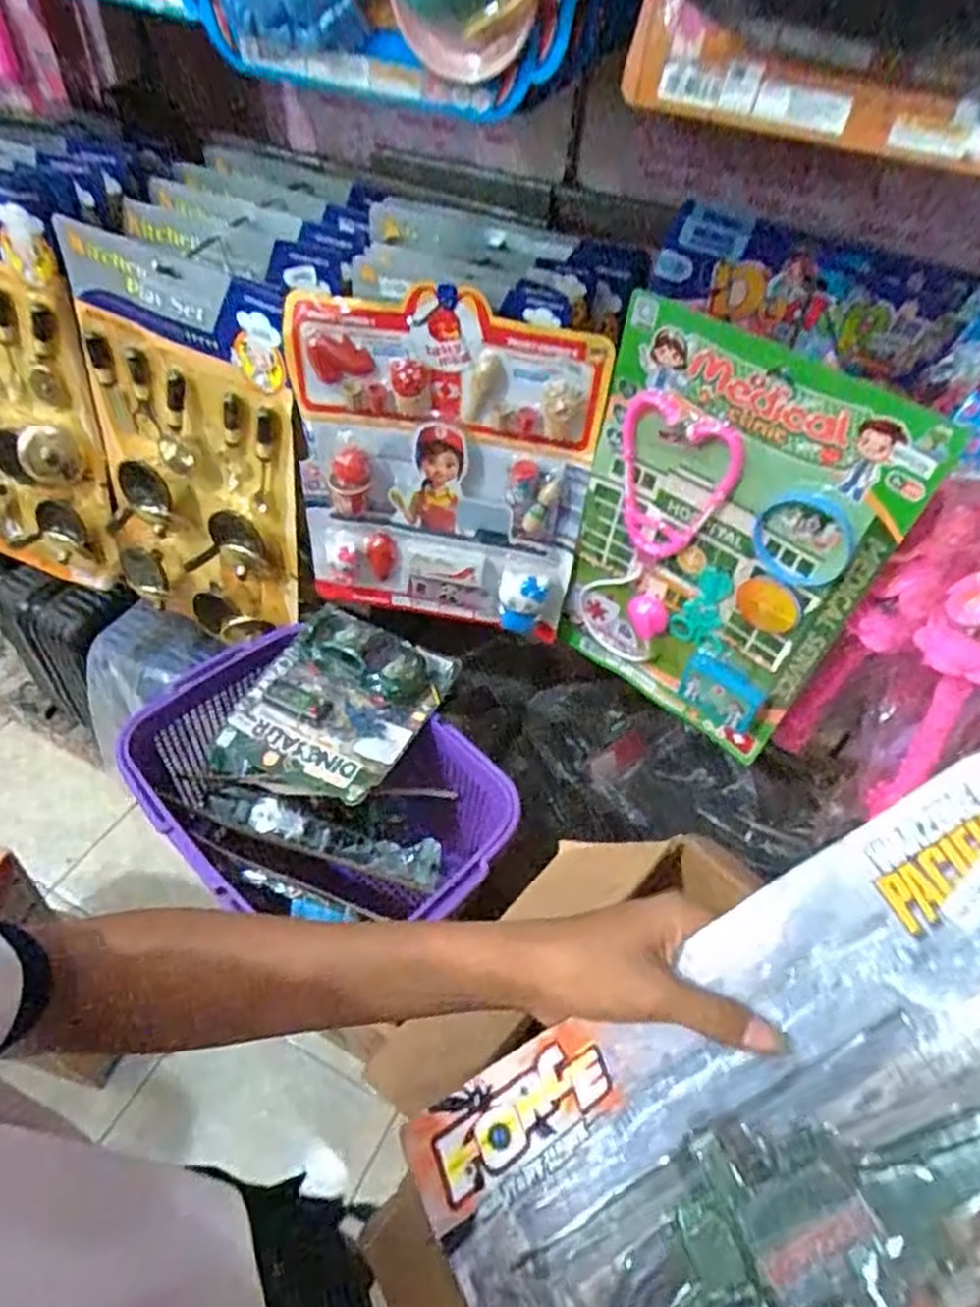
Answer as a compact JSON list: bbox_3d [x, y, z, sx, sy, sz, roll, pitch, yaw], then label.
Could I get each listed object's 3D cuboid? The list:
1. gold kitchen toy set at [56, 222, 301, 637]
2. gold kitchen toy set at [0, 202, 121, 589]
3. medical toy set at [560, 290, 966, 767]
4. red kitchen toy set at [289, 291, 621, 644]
[{"bbox_3d":[-0.346,-0.219,0.879,0.277,0.464,0.048,19,41,14],"label":"gold kitchen toy set"},{"bbox_3d":[-0.631,-0.327,0.935,0.329,0.489,0.048,23,35,13],"label":"gold kitchen toy set"},{"bbox_3d":[0.211,-0.090,0.711,0.271,0.416,0.030,36,55,24],"label":"medical toy set"},{"bbox_3d":[-0.052,-0.179,0.789,0.302,0.371,0.058,15,49,8],"label":"red kitchen toy set"}]

